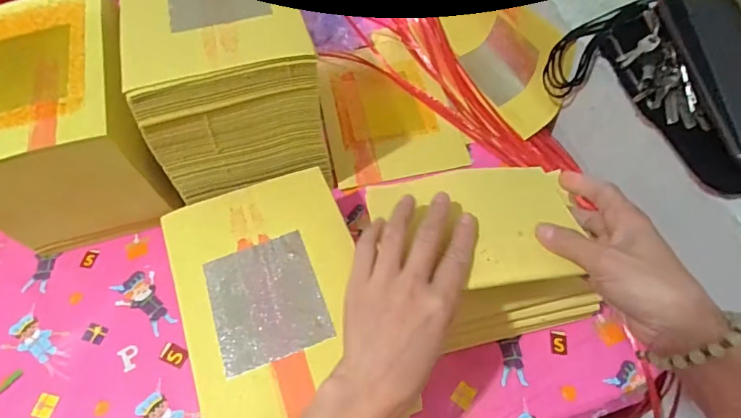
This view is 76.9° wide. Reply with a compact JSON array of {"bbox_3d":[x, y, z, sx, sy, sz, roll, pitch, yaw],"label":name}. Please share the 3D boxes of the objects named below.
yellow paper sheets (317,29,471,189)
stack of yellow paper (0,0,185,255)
[{"bbox_3d":[0.017,-0.145,0.621,0.161,0.009,0.249,-11,60,-5],"label":"yellow paper sheets"},{"bbox_3d":[-0.324,-0.094,0.509,0.175,0.154,0.232,-17,62,-10],"label":"stack of yellow paper"}]

